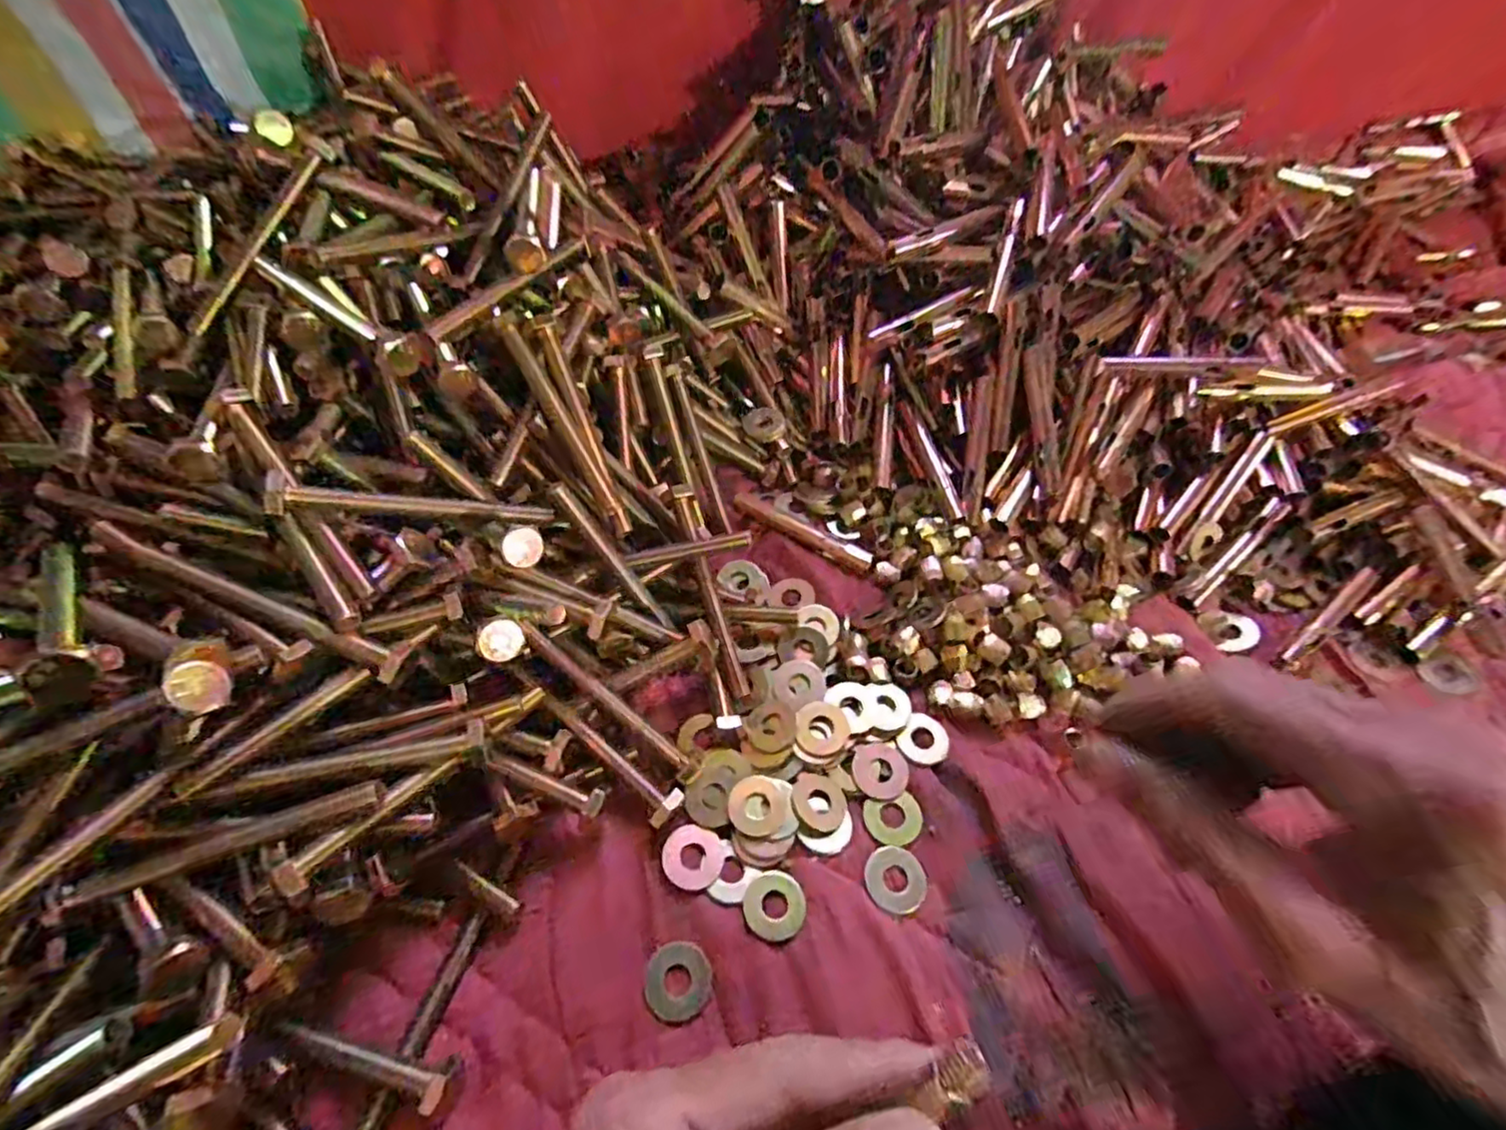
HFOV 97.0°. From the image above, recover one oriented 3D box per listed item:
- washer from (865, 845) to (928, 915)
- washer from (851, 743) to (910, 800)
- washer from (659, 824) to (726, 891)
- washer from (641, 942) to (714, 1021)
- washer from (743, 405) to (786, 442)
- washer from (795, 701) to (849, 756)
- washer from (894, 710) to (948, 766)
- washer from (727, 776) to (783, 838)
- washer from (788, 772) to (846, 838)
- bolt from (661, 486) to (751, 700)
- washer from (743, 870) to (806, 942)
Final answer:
[{"bbox_3d":[0.058,0.127,0.270,0.024,0.004,0.025,1,55,-2],"label":"washer"},{"bbox_3d":[0.056,0.090,0.294,0.024,0.004,0.024,1,55,-2],"label":"washer"},{"bbox_3d":[-0.024,0.118,0.270,0.025,0.004,0.024,6,55,1],"label":"washer"},{"bbox_3d":[-0.027,0.154,0.246,0.024,0.004,0.025,1,55,-2],"label":"washer"},{"bbox_3d":[0.007,-0.084,0.395,0.024,0.004,0.023,-32,82,-6],"label":"washer"},{"bbox_3d":[0.031,0.073,0.299,0.024,0.005,0.023,1,55,-2],"label":"washer"},{"bbox_3d":[0.078,0.080,0.305,0.024,0.004,0.023,1,55,-2],"label":"washer"},{"bbox_3d":[0.001,0.102,0.280,0.022,0.005,0.024,1,55,-2],"label":"washer"},{"bbox_3d":[0.028,0.102,0.284,0.025,0.004,0.024,14,56,7],"label":"washer"},{"bbox_3d":[-0.022,0.011,0.318,0.013,0.008,0.104,-17,81,-14],"label":"bolt"},{"bbox_3d":[0.009,0.134,0.262,0.024,0.004,0.024,1,55,-2],"label":"washer"}]

